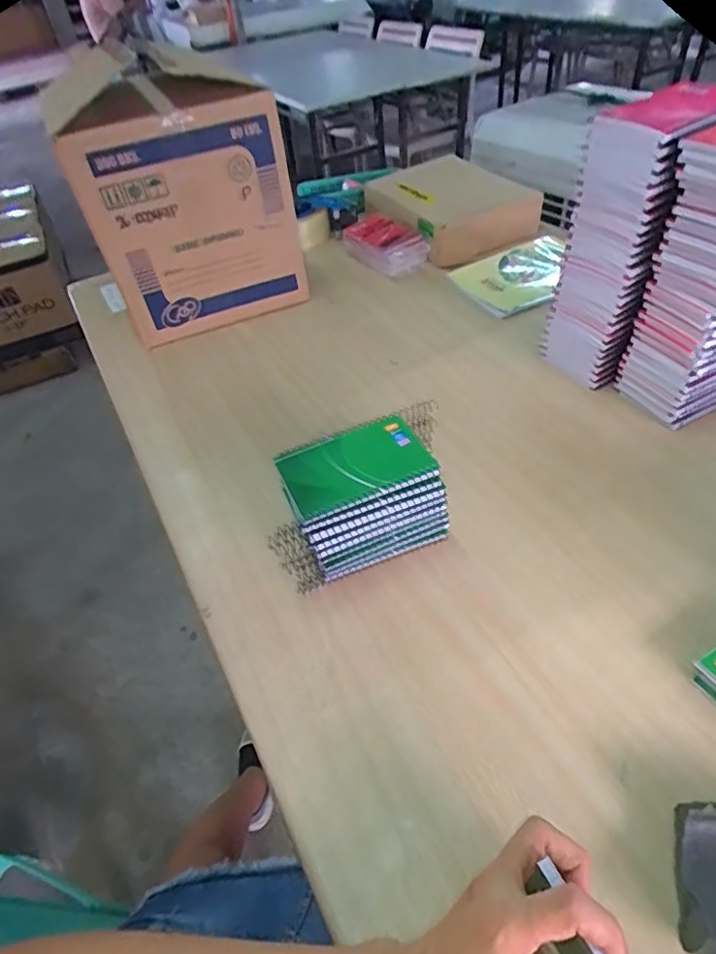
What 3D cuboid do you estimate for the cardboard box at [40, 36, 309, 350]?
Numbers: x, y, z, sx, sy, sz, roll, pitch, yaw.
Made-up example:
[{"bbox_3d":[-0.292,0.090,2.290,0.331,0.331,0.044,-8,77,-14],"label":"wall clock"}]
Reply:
[{"bbox_3d":[-0.273,-0.429,0.835,0.285,0.345,0.213,-25,49,-17],"label":"cardboard box"}]

